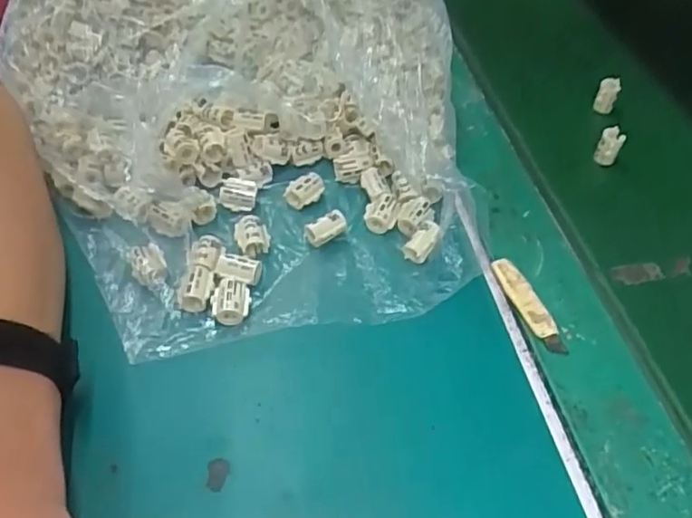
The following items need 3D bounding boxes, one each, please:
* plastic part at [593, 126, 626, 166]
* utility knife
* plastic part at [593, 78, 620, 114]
[{"bbox_3d":[0.176,-0.076,0.409,0.014,0.025,0.012,24,51,19],"label":"plastic part"},{"bbox_3d":[0.096,0.023,0.321,0.015,0.006,0.058,-13,50,-14],"label":"utility knife"},{"bbox_3d":[0.189,-0.119,0.446,0.013,0.026,0.012,21,51,16],"label":"plastic part"}]

